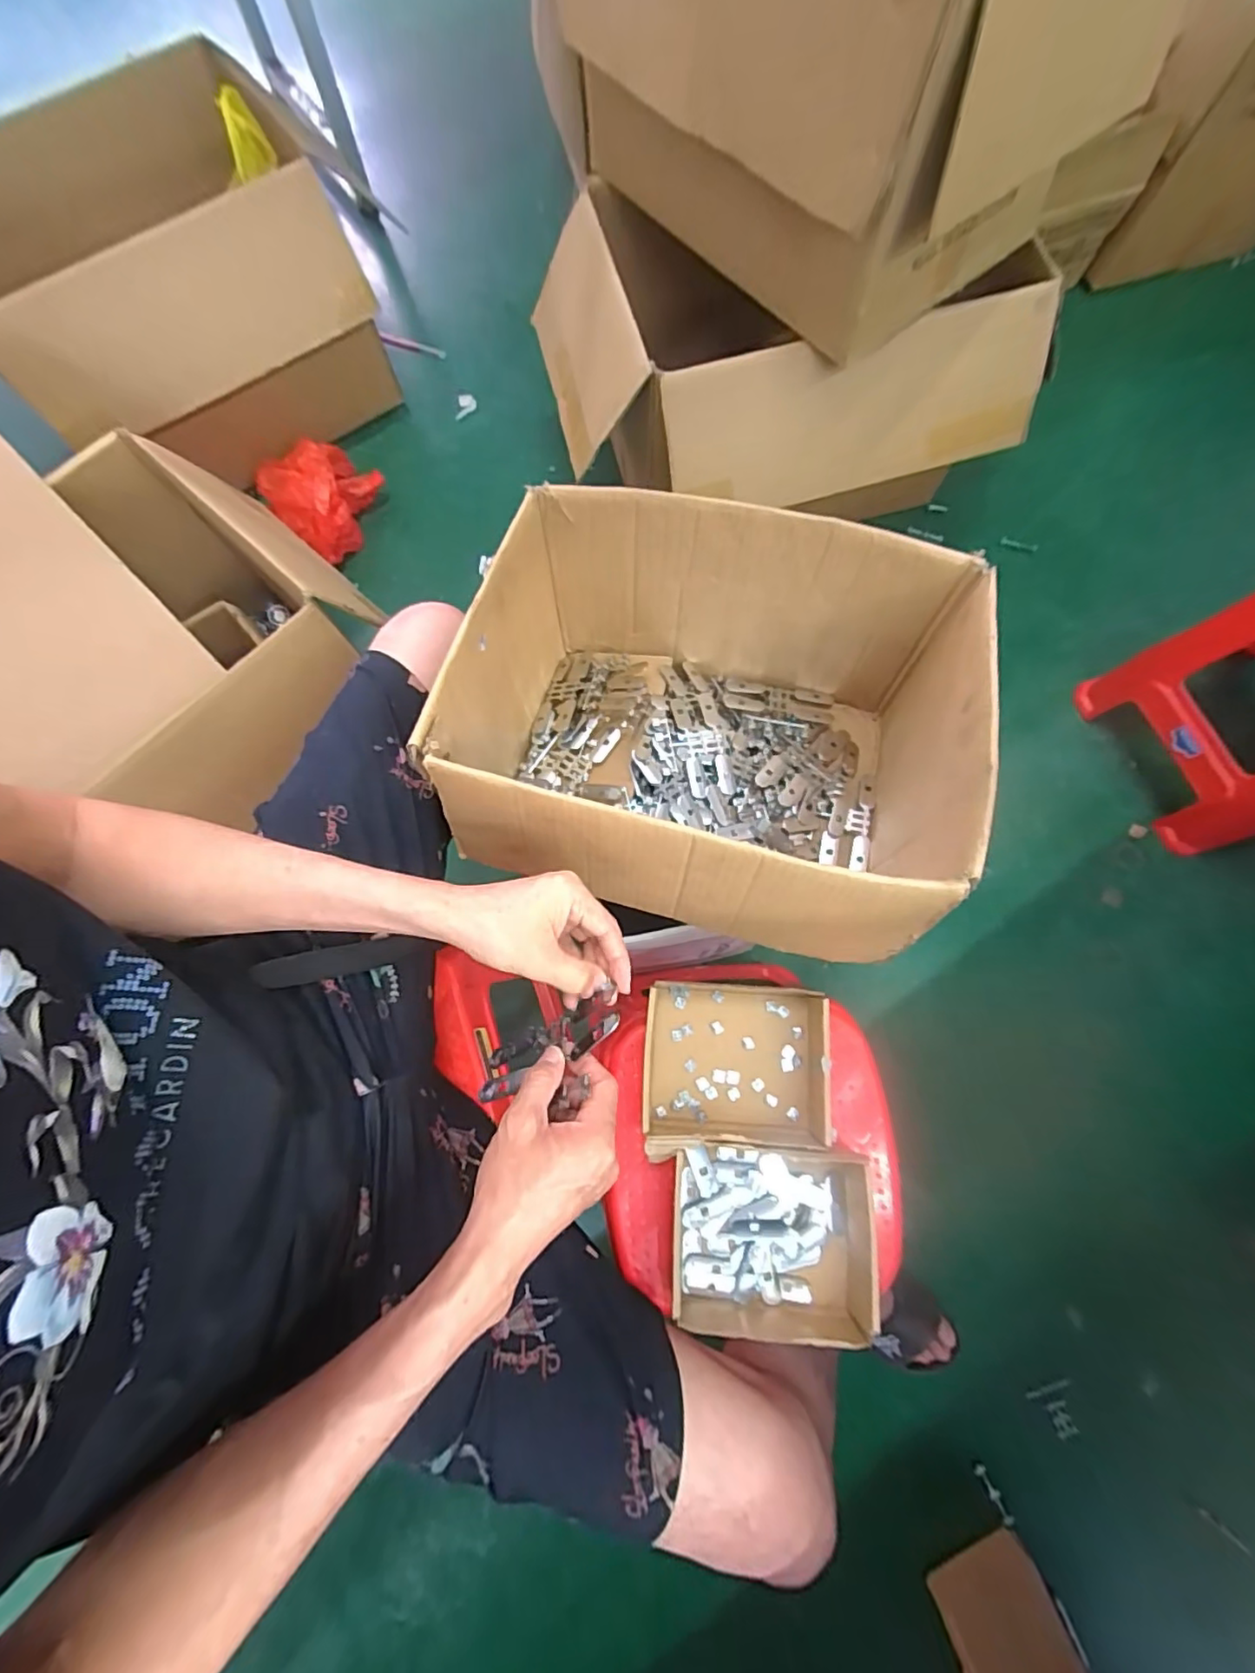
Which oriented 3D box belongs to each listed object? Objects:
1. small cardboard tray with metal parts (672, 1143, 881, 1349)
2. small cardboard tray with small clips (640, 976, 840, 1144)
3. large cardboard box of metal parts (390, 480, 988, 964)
[{"bbox_3d":[0.130,0.347,0.521,0.171,0.061,0.143,5,76,3],"label":"small cardboard tray with metal parts"},{"bbox_3d":[0.099,0.210,0.558,0.168,0.052,0.139,3,76,2],"label":"small cardboard tray with small clips"},{"bbox_3d":[0.079,-0.106,0.606,0.449,0.257,0.375,14,76,5],"label":"large cardboard box of metal parts"}]

